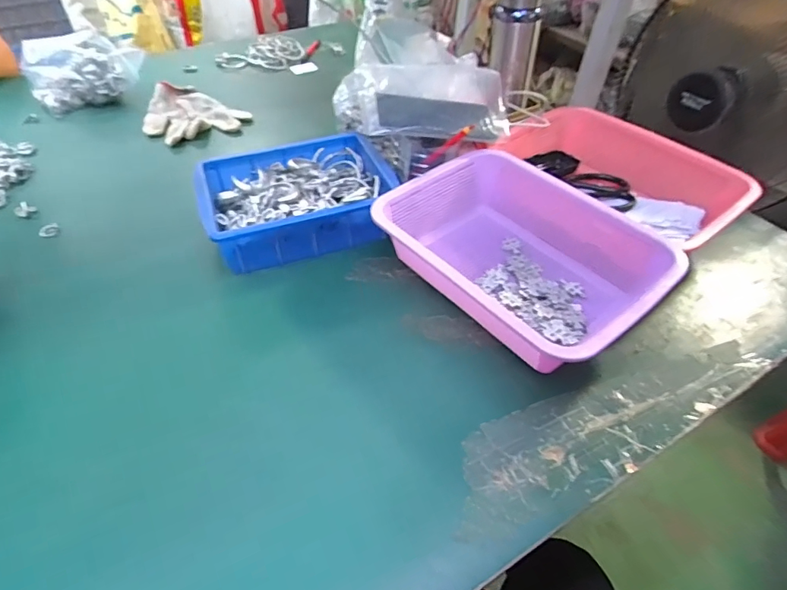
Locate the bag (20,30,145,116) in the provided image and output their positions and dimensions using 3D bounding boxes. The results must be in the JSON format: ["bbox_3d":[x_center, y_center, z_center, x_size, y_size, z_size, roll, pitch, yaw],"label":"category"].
[{"bbox_3d":[-0.579,-0.424,0.872,0.203,0.111,0.090,-21,51,-21],"label":"bag"}]

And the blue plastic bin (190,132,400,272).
[{"bbox_3d":[-0.130,-0.133,0.630,0.247,0.082,0.184,-15,49,-17],"label":"blue plastic bin"}]

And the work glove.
[{"bbox_3d":[-0.377,-0.327,0.838,0.186,0.043,0.148,25,50,20],"label":"work glove"}]

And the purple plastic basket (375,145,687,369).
[{"bbox_3d":[0.141,-0.042,0.543,0.220,0.096,0.300,-28,54,-26],"label":"purple plastic basket"}]

